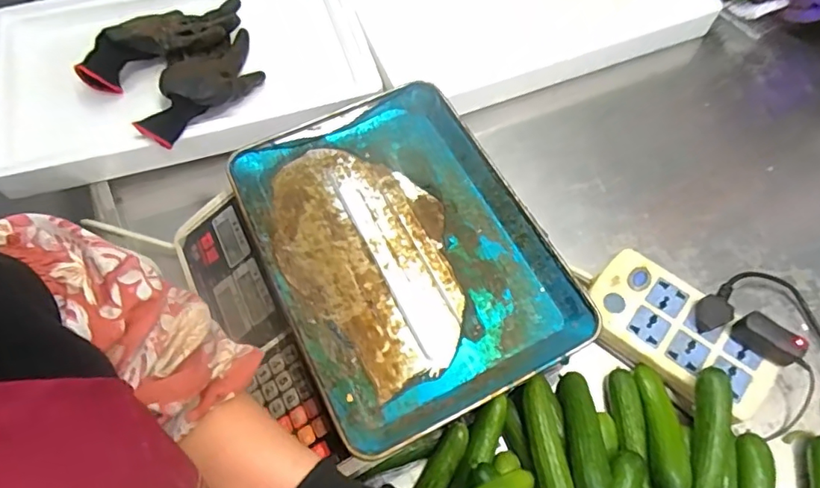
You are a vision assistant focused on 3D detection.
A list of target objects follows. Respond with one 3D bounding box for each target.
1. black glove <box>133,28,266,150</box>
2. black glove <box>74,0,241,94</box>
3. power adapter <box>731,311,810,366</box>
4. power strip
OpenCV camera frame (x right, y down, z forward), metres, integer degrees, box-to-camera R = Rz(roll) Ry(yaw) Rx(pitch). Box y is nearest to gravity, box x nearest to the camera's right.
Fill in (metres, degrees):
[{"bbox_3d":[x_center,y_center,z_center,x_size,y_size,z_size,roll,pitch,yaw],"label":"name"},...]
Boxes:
[{"bbox_3d":[-0.262,-0.206,0.640,0.105,0.049,0.194,34,69,17],"label":"black glove"},{"bbox_3d":[-0.324,-0.271,0.675,0.214,0.050,0.088,-25,65,-10],"label":"black glove"},{"bbox_3d":[0.341,0.091,0.493,0.055,0.032,0.024,40,71,19],"label":"power adapter"},{"bbox_3d":[0.268,0.093,0.527,0.182,0.031,0.097,38,70,19],"label":"power strip"}]

